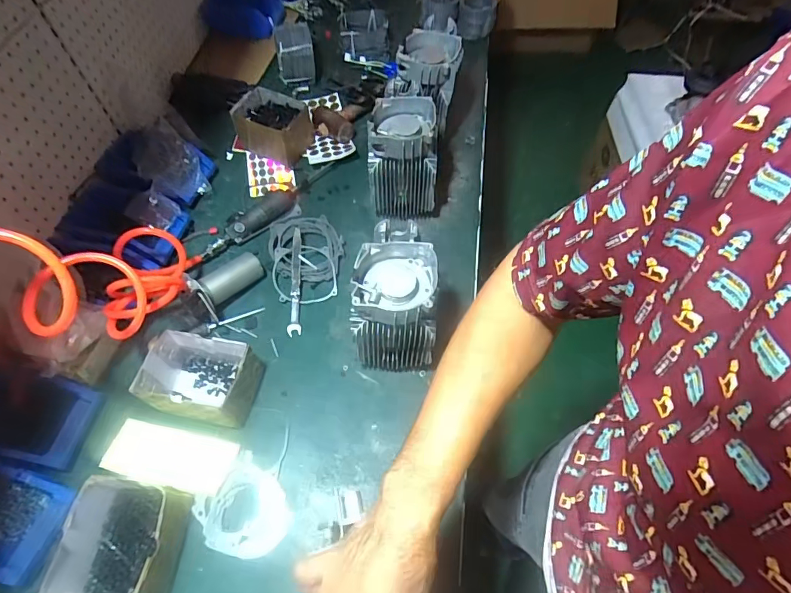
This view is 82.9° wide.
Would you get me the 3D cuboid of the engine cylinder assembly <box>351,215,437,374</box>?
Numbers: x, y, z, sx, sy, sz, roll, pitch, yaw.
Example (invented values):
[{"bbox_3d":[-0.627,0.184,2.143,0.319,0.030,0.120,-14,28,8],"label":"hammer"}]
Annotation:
[{"bbox_3d":[0.000,0.010,0.692,0.120,0.208,0.161,0,61,1],"label":"engine cylinder assembly"}]

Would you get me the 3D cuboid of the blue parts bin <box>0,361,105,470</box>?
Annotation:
[{"bbox_3d":[-0.543,0.174,0.653,0.167,0.076,0.123,9,62,6],"label":"blue parts bin"}]

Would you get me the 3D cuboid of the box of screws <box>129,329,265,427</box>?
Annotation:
[{"bbox_3d":[-0.297,0.123,0.683,0.170,0.093,0.115,9,62,6],"label":"box of screws"}]

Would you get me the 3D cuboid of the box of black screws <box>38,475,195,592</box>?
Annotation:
[{"bbox_3d":[-0.346,0.315,0.571,0.119,0.088,0.152,6,62,4],"label":"box of black screws"}]

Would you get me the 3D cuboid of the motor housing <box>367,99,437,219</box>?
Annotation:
[{"bbox_3d":[0.020,-0.245,0.849,0.123,0.215,0.122,8,62,5],"label":"motor housing"}]

